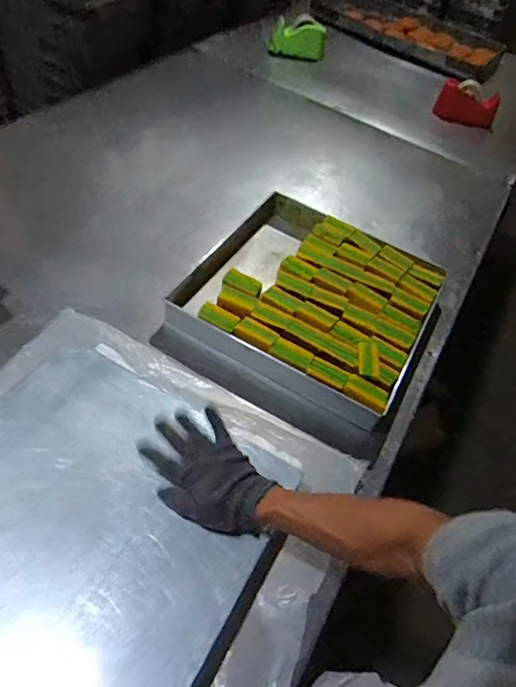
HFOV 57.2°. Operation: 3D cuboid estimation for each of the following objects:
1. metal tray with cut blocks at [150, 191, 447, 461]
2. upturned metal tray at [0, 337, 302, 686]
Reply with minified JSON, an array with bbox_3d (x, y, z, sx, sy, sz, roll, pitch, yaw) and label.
[{"bbox_3d":[0.113,-0.078,0.987,0.459,0.139,0.461,26,51,11],"label":"metal tray with cut blocks"},{"bbox_3d":[-0.227,0.231,0.613,0.455,0.059,0.439,26,52,16],"label":"upturned metal tray"}]

